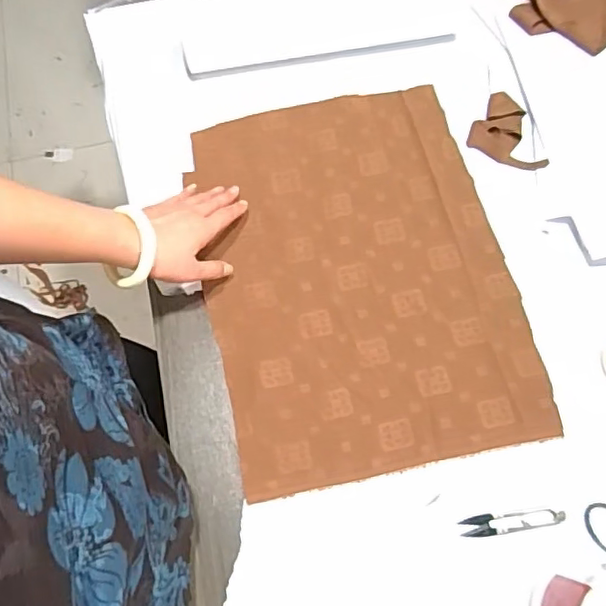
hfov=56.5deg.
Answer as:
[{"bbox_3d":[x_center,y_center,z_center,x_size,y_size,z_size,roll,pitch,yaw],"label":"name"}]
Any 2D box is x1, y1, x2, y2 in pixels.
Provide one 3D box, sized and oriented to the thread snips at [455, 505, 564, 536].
[{"bbox_3d":[0.214,0.223,0.576,0.105,0.007,0.021,-8,72,-1],"label":"thread snips"}]

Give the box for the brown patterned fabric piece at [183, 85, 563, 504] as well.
[{"bbox_3d":[0.059,-0.041,0.674,0.339,0.012,0.466,-13,72,-3],"label":"brown patterned fabric piece"}]

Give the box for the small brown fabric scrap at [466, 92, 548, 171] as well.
[{"bbox_3d":[0.273,-0.217,0.729,0.102,0.011,0.088,32,76,11],"label":"small brown fabric scrap"}]

